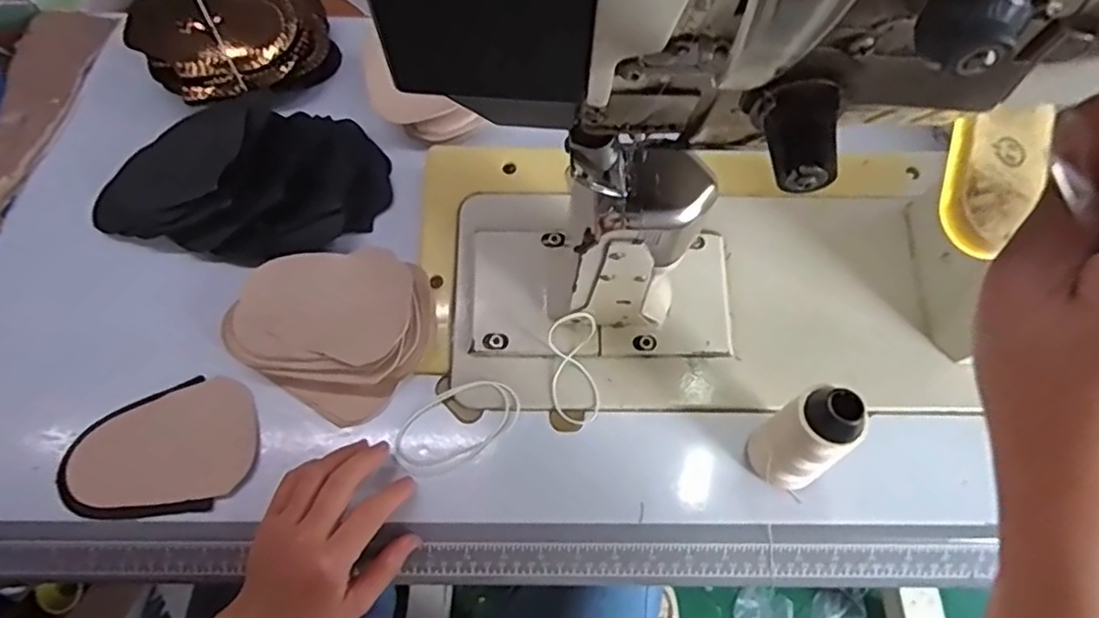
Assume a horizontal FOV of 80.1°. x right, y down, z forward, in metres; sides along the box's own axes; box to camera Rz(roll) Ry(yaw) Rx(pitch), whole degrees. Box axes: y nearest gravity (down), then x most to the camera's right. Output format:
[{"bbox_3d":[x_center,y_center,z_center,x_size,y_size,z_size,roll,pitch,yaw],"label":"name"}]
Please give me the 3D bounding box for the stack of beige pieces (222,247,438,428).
[{"bbox_3d":[-0.159,0.006,0.489,0.131,0.022,0.125,30,72,11],"label":"stack of beige pieces"}]

